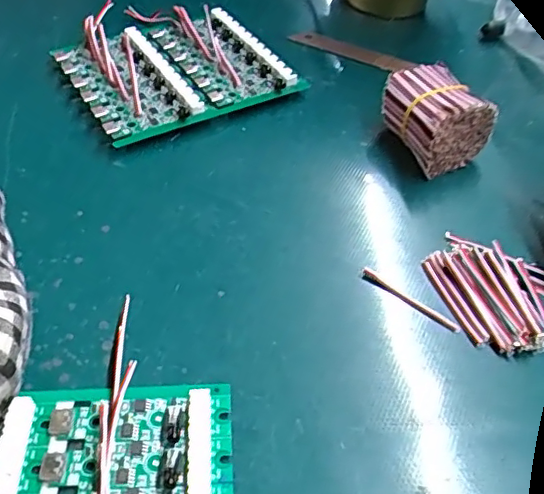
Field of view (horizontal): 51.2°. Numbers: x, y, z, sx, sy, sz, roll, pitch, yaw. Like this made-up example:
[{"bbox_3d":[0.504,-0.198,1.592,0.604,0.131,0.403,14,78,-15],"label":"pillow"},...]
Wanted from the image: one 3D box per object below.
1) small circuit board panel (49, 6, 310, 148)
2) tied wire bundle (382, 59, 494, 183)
[{"bbox_3d":[-0.059,-0.108,0.343,0.114,0.026,0.097,-22,53,-22],"label":"small circuit board panel"},{"bbox_3d":[0.088,-0.070,0.308,0.042,0.039,0.050,-18,52,-19],"label":"tied wire bundle"}]

